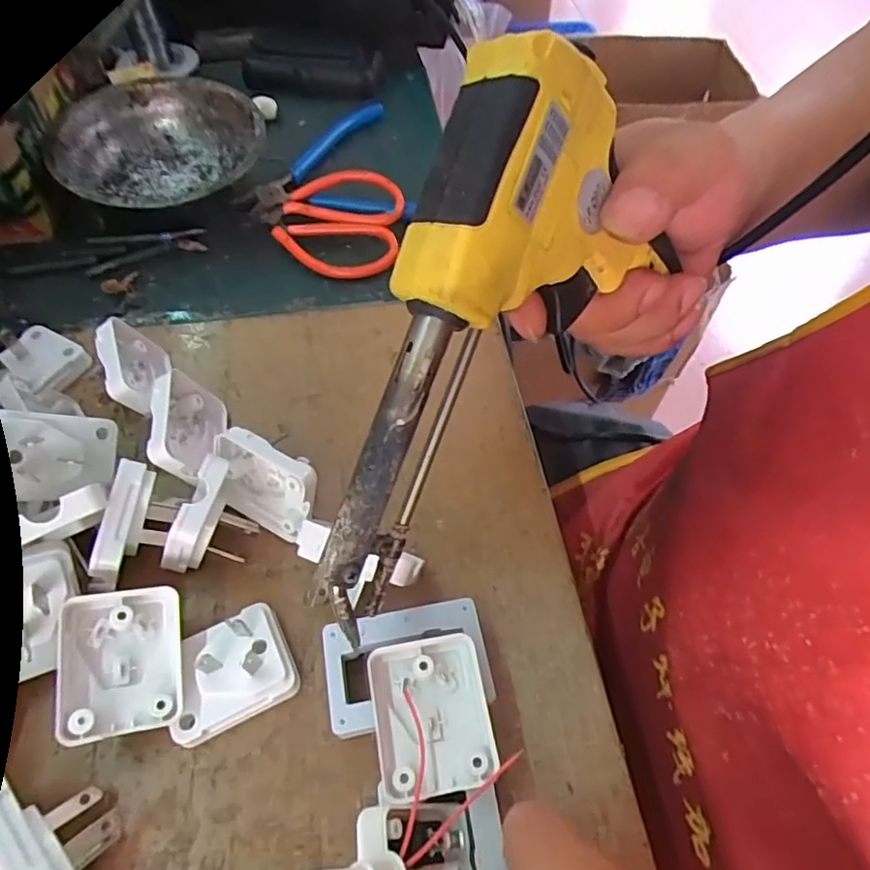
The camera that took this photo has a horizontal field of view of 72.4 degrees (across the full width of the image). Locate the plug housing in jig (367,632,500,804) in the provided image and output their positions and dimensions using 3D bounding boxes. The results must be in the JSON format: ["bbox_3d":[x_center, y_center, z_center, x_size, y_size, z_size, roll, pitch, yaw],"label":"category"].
[{"bbox_3d":[-0.001,0.097,0.207,0.039,0.012,0.048,-12,57,-1],"label":"plug housing in jig"}]

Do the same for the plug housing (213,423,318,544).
[{"bbox_3d":[-0.074,0.022,0.262,0.047,0.036,0.022,28,62,16],"label":"plug housing"}]

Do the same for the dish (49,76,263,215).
[{"bbox_3d":[-0.180,-0.184,0.389,0.123,0.043,0.118,0,58,0],"label":"dish"}]

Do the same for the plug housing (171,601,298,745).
[{"bbox_3d":[-0.078,0.091,0.230,0.045,0.018,0.038,-20,60,-13],"label":"plug housing"}]

